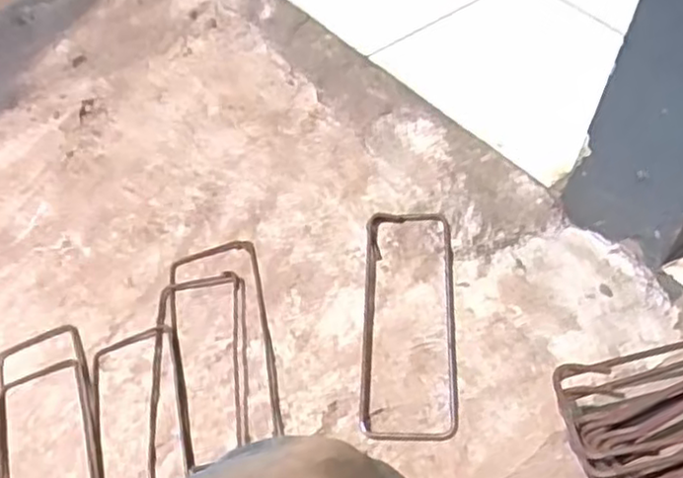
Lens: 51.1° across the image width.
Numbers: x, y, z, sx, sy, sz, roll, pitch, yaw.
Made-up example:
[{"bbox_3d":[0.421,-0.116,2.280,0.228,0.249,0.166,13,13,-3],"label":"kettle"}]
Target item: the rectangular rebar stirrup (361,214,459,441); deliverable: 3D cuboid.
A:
[{"bbox_3d":[0.071,0.084,0.747,0.094,0.007,0.248,-2,63,9],"label":"rectangular rebar stirrup"}]

